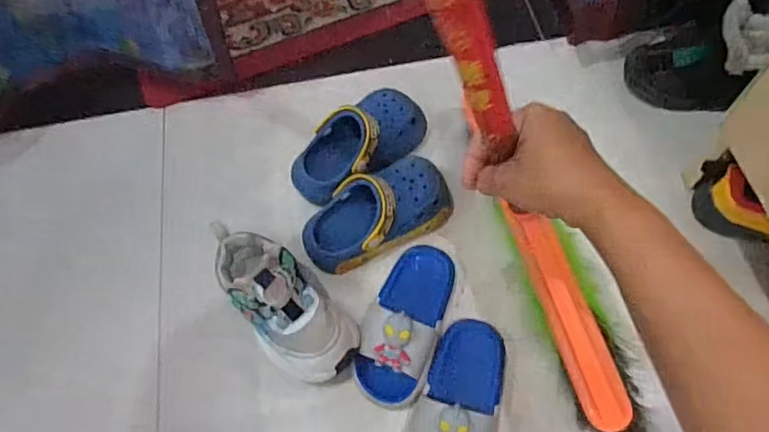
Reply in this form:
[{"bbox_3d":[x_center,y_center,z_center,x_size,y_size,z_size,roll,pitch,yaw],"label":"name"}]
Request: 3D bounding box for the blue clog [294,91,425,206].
[{"bbox_3d":[-0.029,-0.083,0.662,0.181,0.089,0.092,-37,67,-14],"label":"blue clog"}]

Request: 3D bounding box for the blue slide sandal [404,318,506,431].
[{"bbox_3d":[0.072,0.180,0.521,0.084,0.050,0.171,15,65,10],"label":"blue slide sandal"}]

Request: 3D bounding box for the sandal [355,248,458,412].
[{"bbox_3d":[0.022,0.107,0.566,0.075,0.052,0.168,16,66,11],"label":"sandal"}]

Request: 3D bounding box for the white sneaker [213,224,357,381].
[{"bbox_3d":[-0.111,0.087,0.567,0.088,0.081,0.194,-39,68,-15],"label":"white sneaker"}]

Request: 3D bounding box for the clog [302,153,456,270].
[{"bbox_3d":[-0.008,-0.003,0.612,0.169,0.082,0.080,-21,65,-7],"label":"clog"}]

